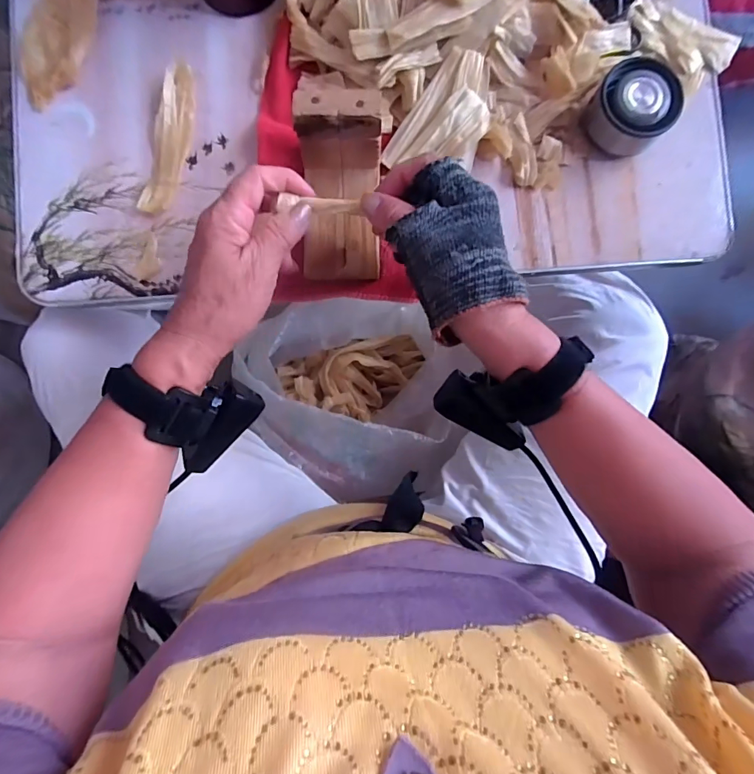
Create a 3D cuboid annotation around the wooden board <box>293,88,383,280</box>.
[{"bbox_3d":[-0.027,-0.141,0.317,0.059,0.072,0.102,-1,86,-2],"label":"wooden board"}]

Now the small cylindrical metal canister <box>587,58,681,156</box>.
[{"bbox_3d":[0.206,-0.224,0.349,0.061,0.041,0.051,41,85,1],"label":"small cylindrical metal canister"}]

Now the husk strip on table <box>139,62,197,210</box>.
[{"bbox_3d":[-0.176,-0.210,0.367,0.029,0.017,0.123,10,85,-1],"label":"husk strip on table"}]

